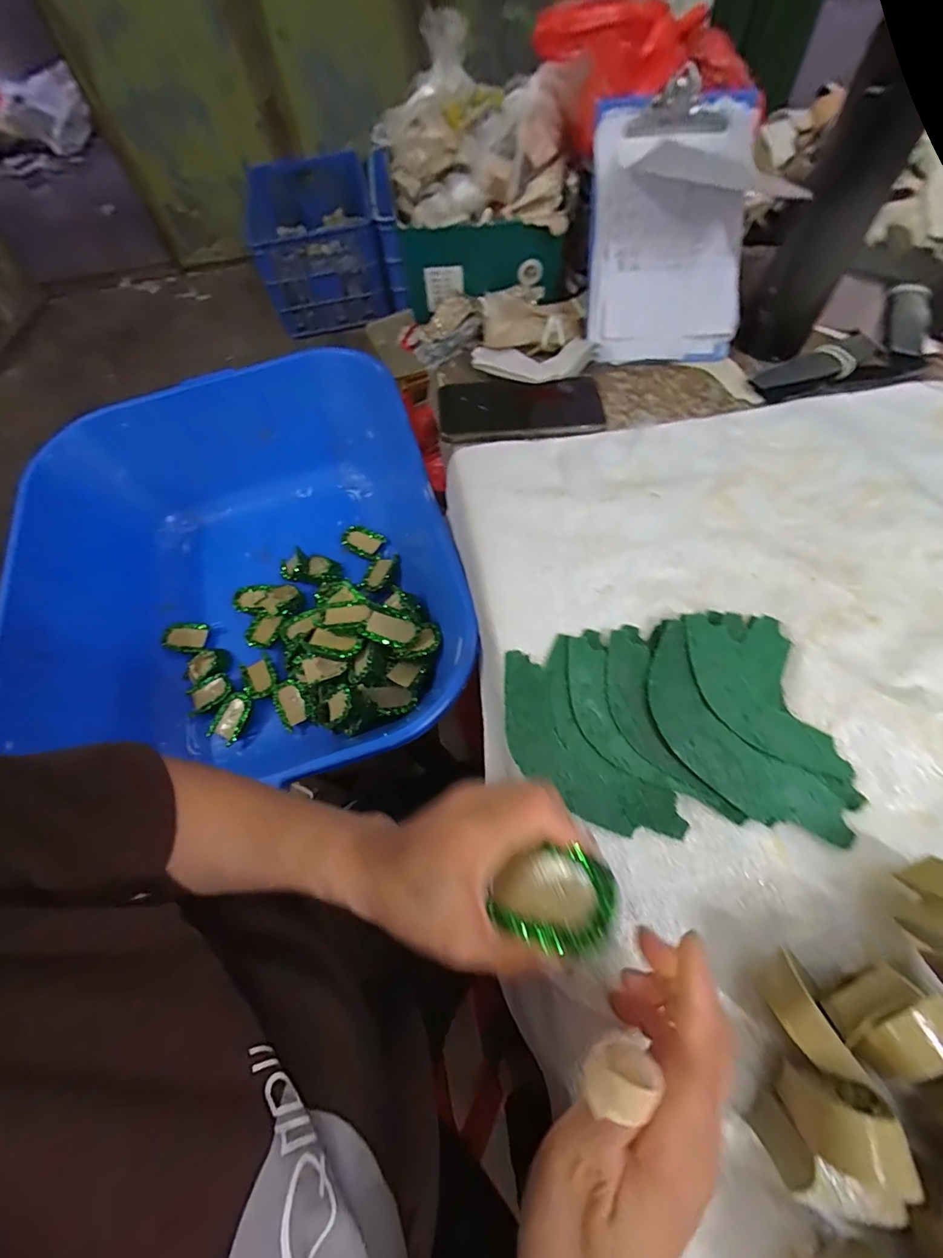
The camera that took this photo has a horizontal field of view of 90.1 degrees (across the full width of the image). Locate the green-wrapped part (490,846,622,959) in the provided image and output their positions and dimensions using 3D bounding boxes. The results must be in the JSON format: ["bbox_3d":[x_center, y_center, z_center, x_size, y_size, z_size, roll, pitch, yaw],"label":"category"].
[{"bbox_3d":[0.037,0.123,0.214,0.051,0.020,0.040,-13,63,-3],"label":"green-wrapped part"}]

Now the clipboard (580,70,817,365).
[{"bbox_3d":[0.199,-0.388,0.451,0.160,0.055,0.226,0,107,4],"label":"clipboard"}]

